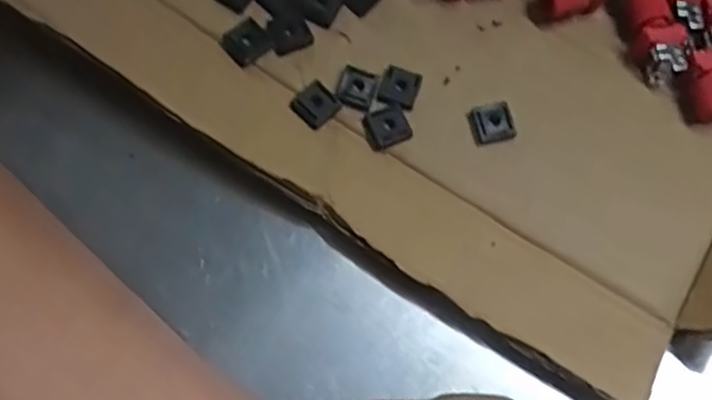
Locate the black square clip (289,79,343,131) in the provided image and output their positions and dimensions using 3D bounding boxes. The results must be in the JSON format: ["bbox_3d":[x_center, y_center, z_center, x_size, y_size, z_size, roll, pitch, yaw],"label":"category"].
[{"bbox_3d":[-0.014,-0.033,0.229,0.015,0.004,0.012,-43,78,-14],"label":"black square clip"}]

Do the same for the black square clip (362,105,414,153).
[{"bbox_3d":[0.011,-0.026,0.230,0.015,0.004,0.014,-18,73,-8],"label":"black square clip"}]

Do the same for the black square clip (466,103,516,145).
[{"bbox_3d":[0.047,-0.026,0.232,0.015,0.004,0.014,-12,72,-6],"label":"black square clip"}]

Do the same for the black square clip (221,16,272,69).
[{"bbox_3d":[-0.038,-0.055,0.232,0.014,0.004,0.014,-39,77,-14],"label":"black square clip"}]

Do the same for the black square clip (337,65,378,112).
[{"bbox_3d":[0.001,-0.040,0.234,0.013,0.004,0.014,14,71,3],"label":"black square clip"}]

